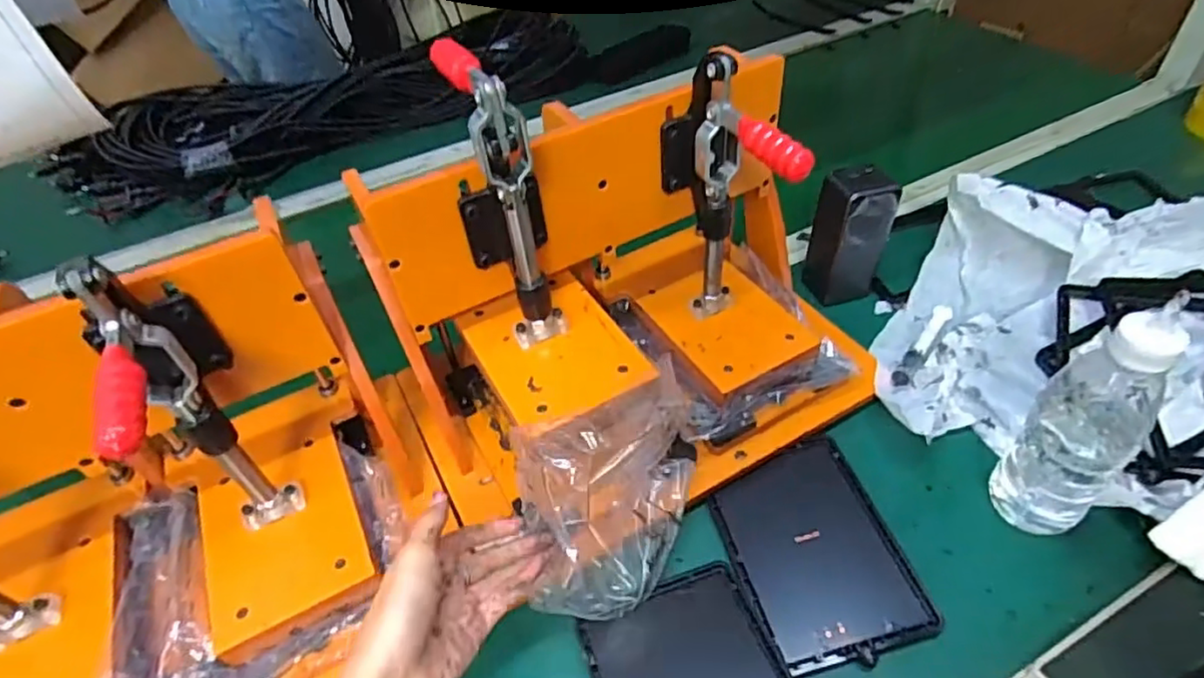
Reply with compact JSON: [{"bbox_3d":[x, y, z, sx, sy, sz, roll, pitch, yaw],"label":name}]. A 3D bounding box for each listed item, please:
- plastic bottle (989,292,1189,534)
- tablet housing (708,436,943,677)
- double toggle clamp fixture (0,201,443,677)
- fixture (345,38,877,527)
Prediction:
[{"bbox_3d":[0.321,0.053,0.420,0.063,0.188,0.064,-35,51,-25],"label":"plastic bottle"},{"bbox_3d":[0.154,0.153,0.473,0.116,0.010,0.156,-14,45,-7],"label":"tablet housing"},{"bbox_3d":[-0.306,0.109,0.384,0.347,0.249,0.220,-25,48,-17],"label":"double toggle clamp fixture"},{"bbox_3d":[0.023,-0.037,0.486,0.350,0.273,0.222,-25,48,-18],"label":"fixture"}]

